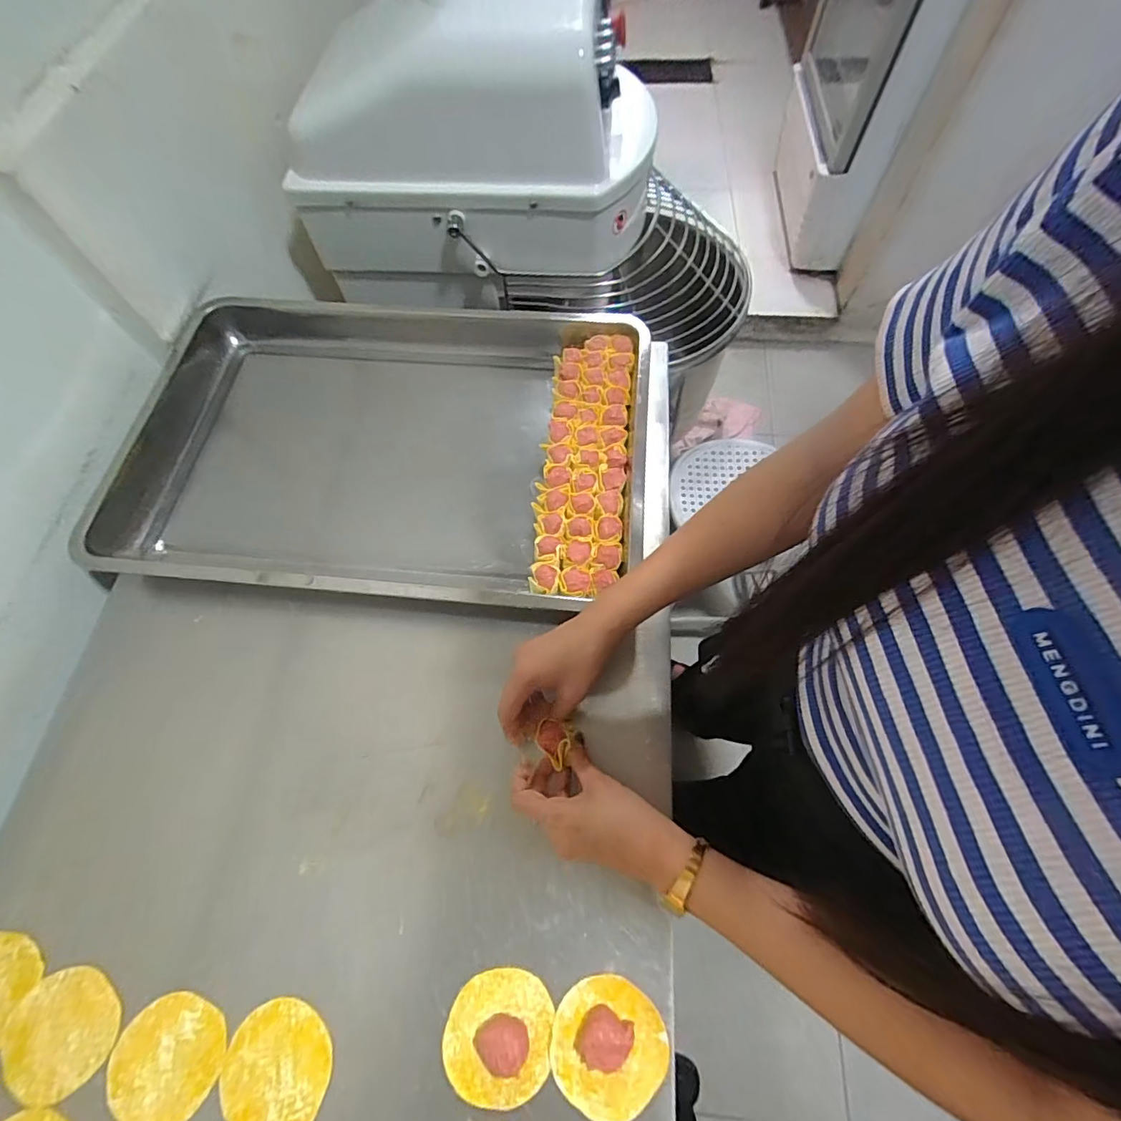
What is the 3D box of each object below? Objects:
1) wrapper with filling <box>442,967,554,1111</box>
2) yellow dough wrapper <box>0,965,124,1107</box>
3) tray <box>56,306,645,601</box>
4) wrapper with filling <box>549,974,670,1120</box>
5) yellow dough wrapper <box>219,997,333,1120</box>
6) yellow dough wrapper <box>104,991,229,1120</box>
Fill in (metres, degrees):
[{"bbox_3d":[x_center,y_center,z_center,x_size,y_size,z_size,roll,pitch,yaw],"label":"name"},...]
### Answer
[{"bbox_3d":[-0.048,0.360,0.378,0.080,0.023,0.081,-1,64,2],"label":"wrapper with filling"},{"bbox_3d":[-0.394,0.369,0.396,0.083,0.004,0.080,-1,64,2],"label":"yellow dough wrapper"},{"bbox_3d":[-0.211,-0.140,0.603,0.610,0.065,0.392,4,65,4],"label":"tray"},{"bbox_3d":[0.035,0.365,0.374,0.084,0.018,0.083,-1,64,2],"label":"wrapper with filling"},{"bbox_3d":[-0.216,0.387,0.383,0.081,0.004,0.080,-2,67,4],"label":"yellow dough wrapper"},{"bbox_3d":[-0.303,0.383,0.388,0.082,0.004,0.079,-1,64,2],"label":"yellow dough wrapper"}]

